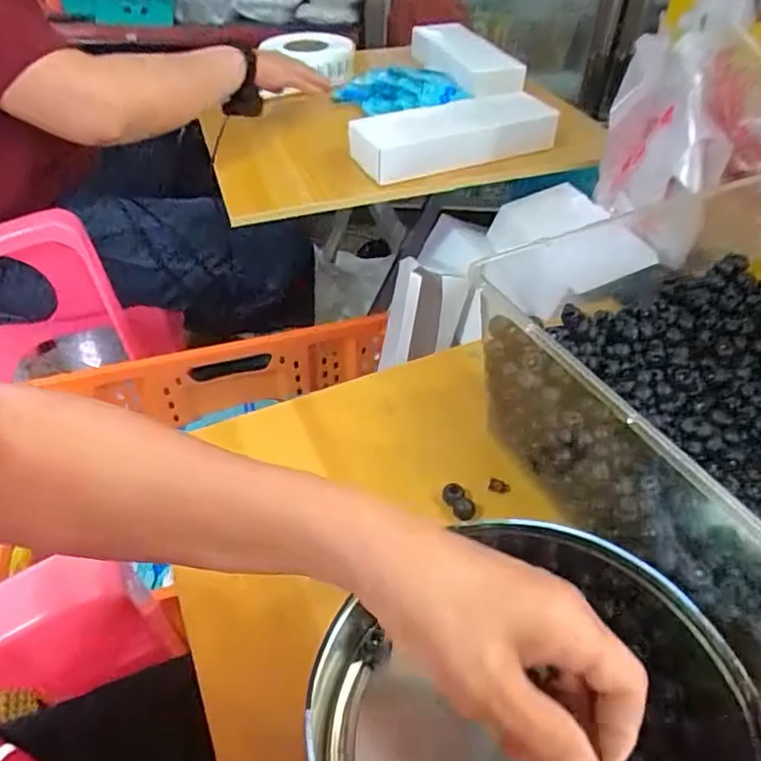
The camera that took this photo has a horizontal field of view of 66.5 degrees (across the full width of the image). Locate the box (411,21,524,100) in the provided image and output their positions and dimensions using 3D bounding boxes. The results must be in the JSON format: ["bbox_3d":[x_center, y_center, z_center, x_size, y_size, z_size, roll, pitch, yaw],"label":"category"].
[{"bbox_3d":[0.156,-0.597,1.070,0.113,0.052,0.291,-12,46,-13],"label":"box"}]

